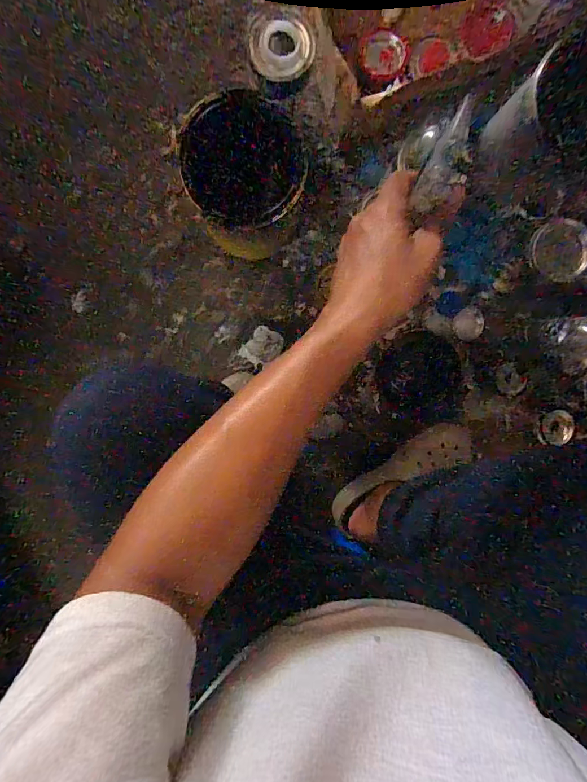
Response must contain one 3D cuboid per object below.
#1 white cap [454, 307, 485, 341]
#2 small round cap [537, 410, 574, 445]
[{"bbox_3d":[0.310,-0.118,0.734,0.047,0.013,0.056,2,93,2],"label":"white cap"},{"bbox_3d":[0.449,0.062,0.710,0.062,0.011,0.057,0,93,2],"label":"small round cap"}]

